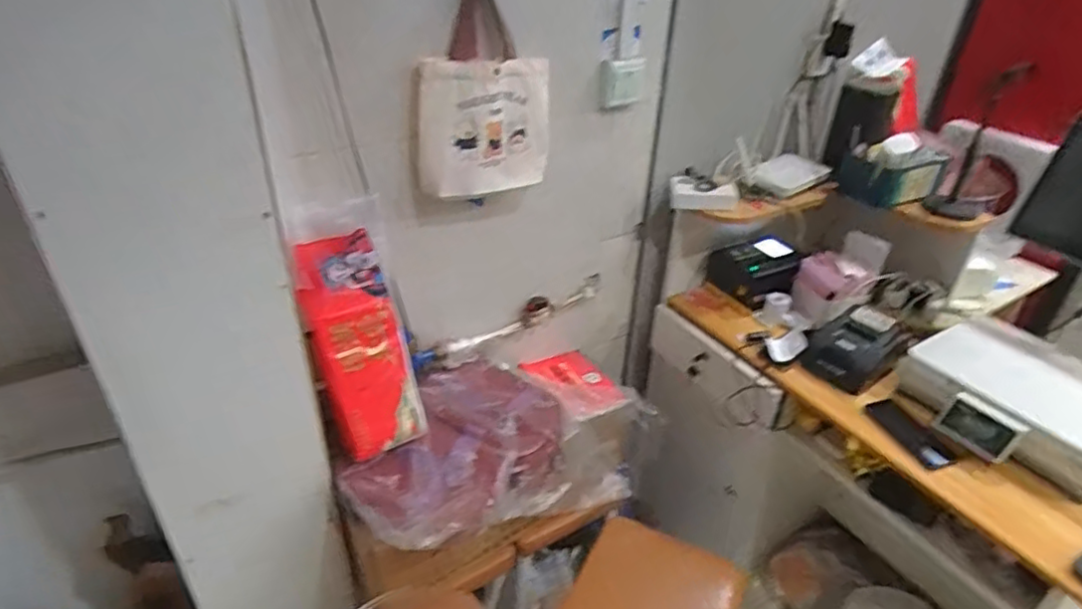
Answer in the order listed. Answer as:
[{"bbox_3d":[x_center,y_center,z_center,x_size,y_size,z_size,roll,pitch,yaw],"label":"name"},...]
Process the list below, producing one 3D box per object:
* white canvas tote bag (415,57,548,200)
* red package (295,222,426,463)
[{"bbox_3d":[-0.090,-0.298,1.104,0.248,0.220,0.033,-17,38,-26],"label":"white canvas tote bag"},{"bbox_3d":[-0.301,0.072,1.074,0.142,0.374,0.067,-19,12,-30],"label":"red package"}]

